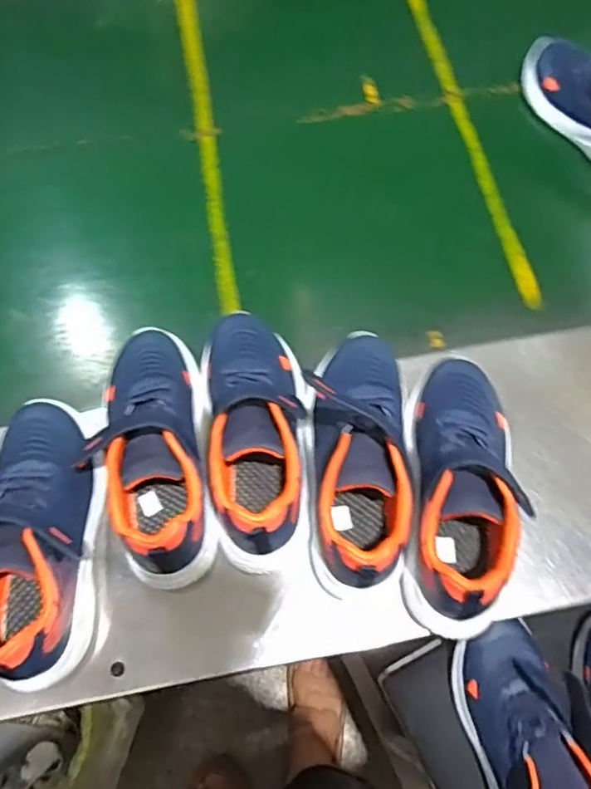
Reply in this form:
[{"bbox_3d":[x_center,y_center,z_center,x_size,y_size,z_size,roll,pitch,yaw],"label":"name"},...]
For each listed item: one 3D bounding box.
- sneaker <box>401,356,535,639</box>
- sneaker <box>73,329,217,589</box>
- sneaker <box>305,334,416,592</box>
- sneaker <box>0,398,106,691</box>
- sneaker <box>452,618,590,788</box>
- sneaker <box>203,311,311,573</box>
[{"bbox_3d":[0.150,0.080,0.529,0.097,0.107,0.247,5,68,3],"label":"sneaker"},{"bbox_3d":[-0.132,0.048,0.548,0.094,0.110,0.248,-14,69,-5],"label":"sneaker"},{"bbox_3d":[0.055,0.051,0.539,0.087,0.108,0.252,2,68,2],"label":"sneaker"},{"bbox_3d":[-0.226,0.114,0.507,0.086,0.086,0.247,-5,68,-1],"label":"sneaker"},{"bbox_3d":[0.219,0.344,0.572,0.094,0.090,0.234,-2,59,-1],"label":"sneaker"},{"bbox_3d":[-0.037,0.027,0.546,0.097,0.098,0.249,-3,68,0],"label":"sneaker"}]

